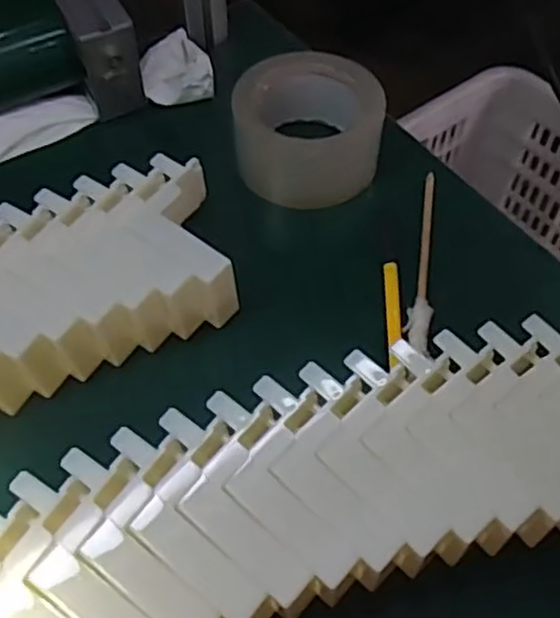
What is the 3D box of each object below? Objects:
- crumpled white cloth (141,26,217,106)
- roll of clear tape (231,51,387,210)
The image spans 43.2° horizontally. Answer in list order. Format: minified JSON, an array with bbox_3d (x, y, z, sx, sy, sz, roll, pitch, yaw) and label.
[{"bbox_3d":[-0.086,-0.203,0.588,0.056,0.030,0.061,-7,56,-6],"label":"crumpled white cloth"},{"bbox_3d":[0.022,-0.137,0.536,0.107,0.069,0.092,3,56,1],"label":"roll of clear tape"}]

